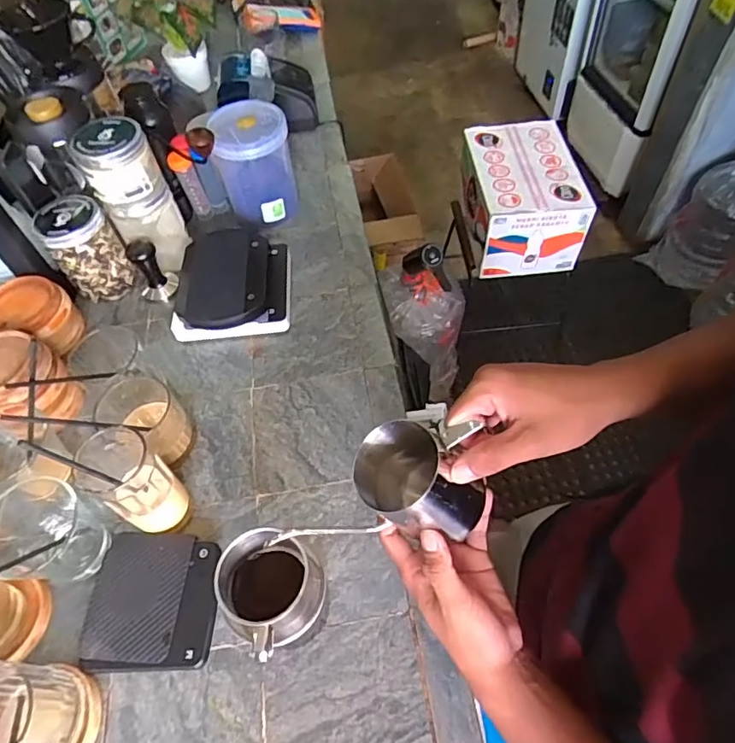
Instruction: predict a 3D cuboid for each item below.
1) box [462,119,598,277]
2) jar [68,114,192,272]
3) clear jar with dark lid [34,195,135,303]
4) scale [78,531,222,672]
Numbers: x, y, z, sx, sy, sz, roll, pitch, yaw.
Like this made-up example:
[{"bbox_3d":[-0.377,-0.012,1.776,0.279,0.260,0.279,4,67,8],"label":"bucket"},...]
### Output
[{"bbox_3d":[0.450,-0.519,1.536,0.294,0.218,0.424,-3,57,2],"label":"box"},{"bbox_3d":[-0.333,-0.249,0.747,0.091,0.200,0.095,-32,60,-17],"label":"jar"},{"bbox_3d":[-0.409,-0.178,0.758,0.088,0.130,0.082,-38,62,-20],"label":"clear jar with dark lid"},{"bbox_3d":[-0.217,0.233,0.531,0.126,0.026,0.127,-3,57,2],"label":"scale"}]

